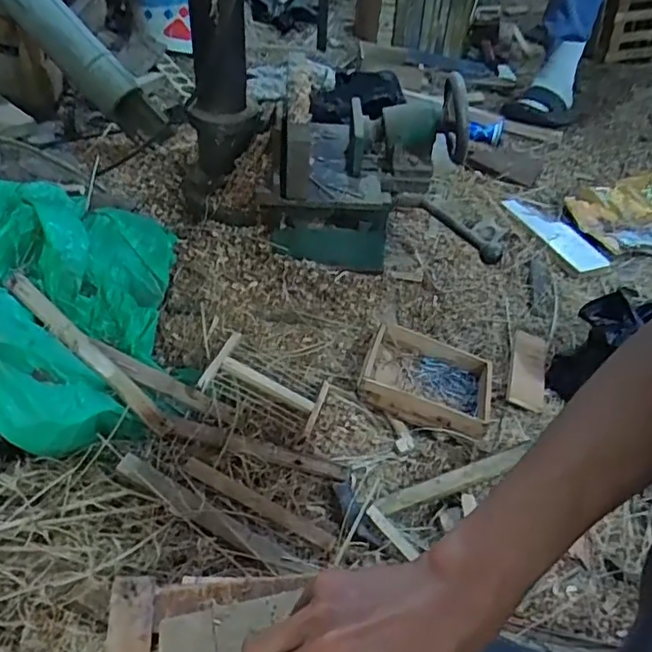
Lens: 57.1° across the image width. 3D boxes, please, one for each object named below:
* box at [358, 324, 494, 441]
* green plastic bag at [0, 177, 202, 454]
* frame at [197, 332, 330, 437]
[{"bbox_3d":[0.129,0.069,0.760,0.162,0.049,0.130,13,45,7],"label":"box"},{"bbox_3d":[-0.306,-0.049,0.651,0.283,0.205,0.325,14,45,8],"label":"green plastic bag"},{"bbox_3d":[-0.068,0.068,0.700,0.134,0.018,0.088,29,46,-5],"label":"frame"}]

